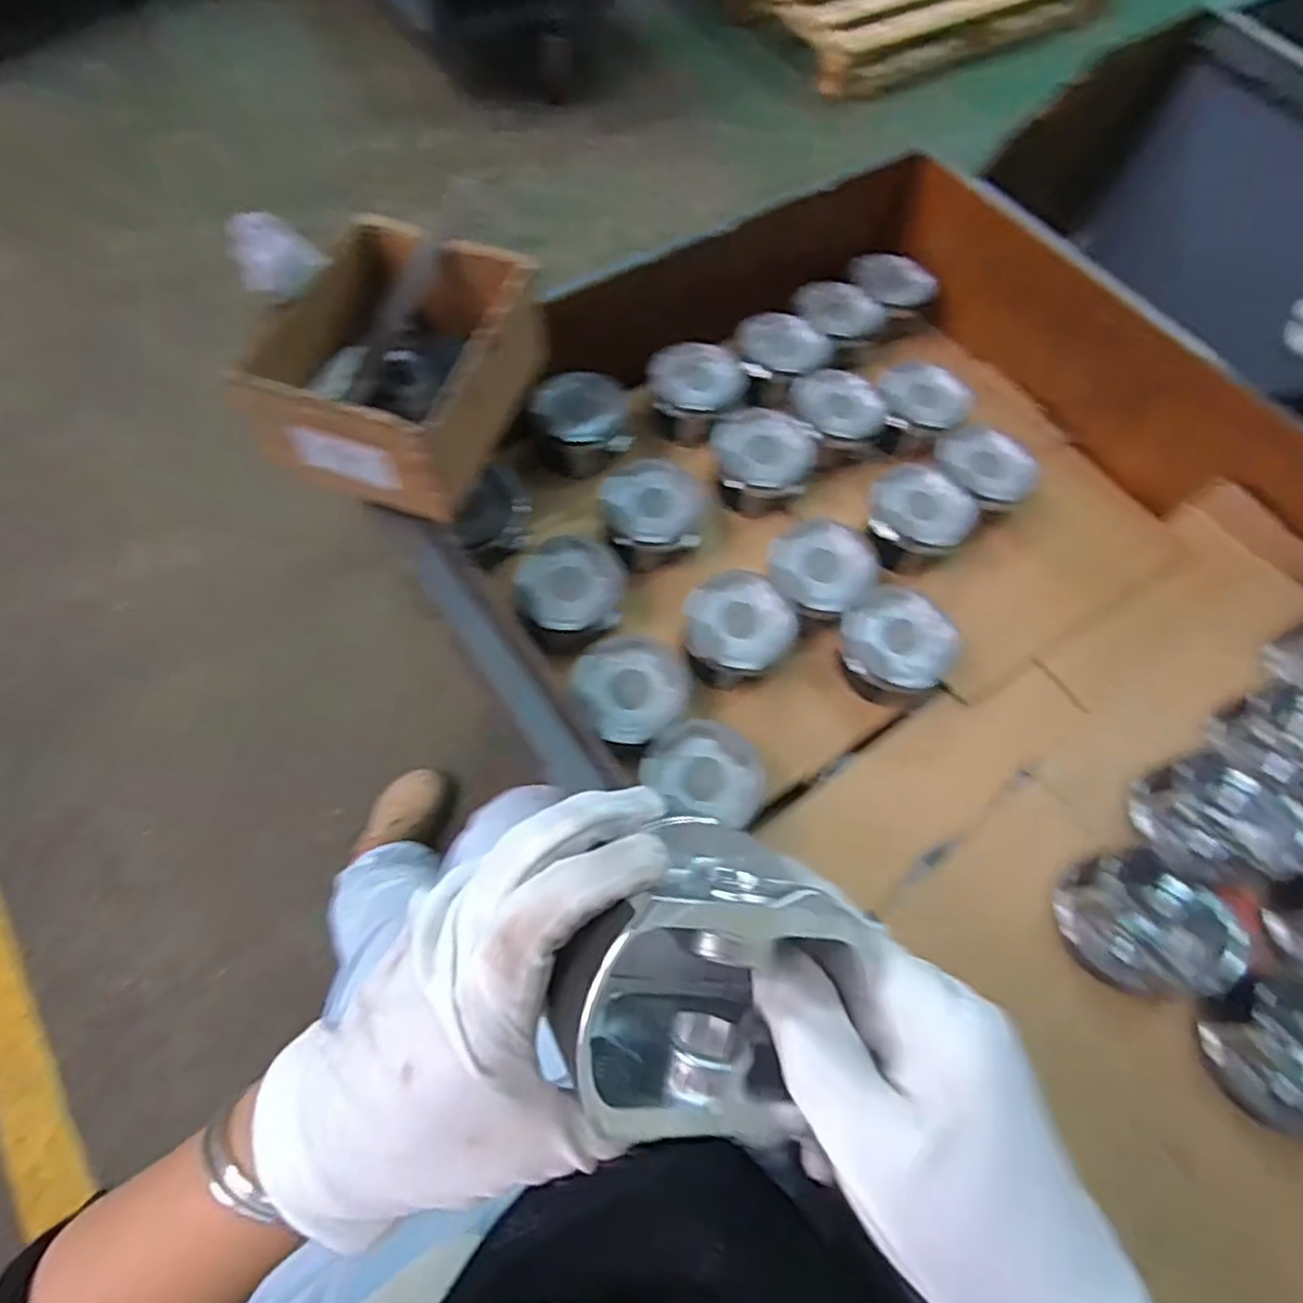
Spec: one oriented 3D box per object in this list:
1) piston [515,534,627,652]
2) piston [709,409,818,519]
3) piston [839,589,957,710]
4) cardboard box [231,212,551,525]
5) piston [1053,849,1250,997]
[{"bbox_3d":[-0.070,-0.051,0.632,0.089,0.051,0.081,1,65,-3],"label":"piston"},{"bbox_3d":[0.109,-0.192,0.709,0.097,0.056,0.099,1,65,-3],"label":"piston"},{"bbox_3d":[0.212,-0.003,0.633,0.090,0.056,0.092,-38,72,-19],"label":"piston"},{"bbox_3d":[-0.183,-0.211,0.535,0.145,0.085,0.195,17,65,4],"label":"cardboard box"},{"bbox_3d":[0.334,0.184,0.490,0.093,0.055,0.086,1,65,-3],"label":"piston"}]

